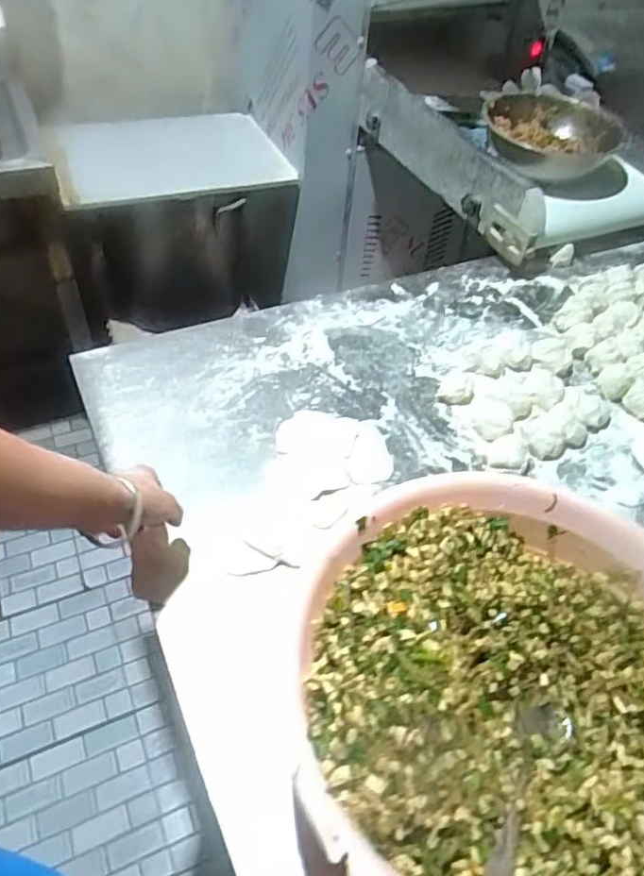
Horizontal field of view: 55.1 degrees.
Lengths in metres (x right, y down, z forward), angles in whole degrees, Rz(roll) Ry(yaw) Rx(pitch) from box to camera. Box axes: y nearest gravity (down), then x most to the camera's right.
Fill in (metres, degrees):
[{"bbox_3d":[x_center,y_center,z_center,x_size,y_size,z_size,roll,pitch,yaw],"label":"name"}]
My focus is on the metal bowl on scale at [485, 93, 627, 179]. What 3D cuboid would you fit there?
[{"bbox_3d":[0.382,-0.511,1.040,0.231,0.057,0.249,2,48,-3],"label":"metal bowl on scale"}]

